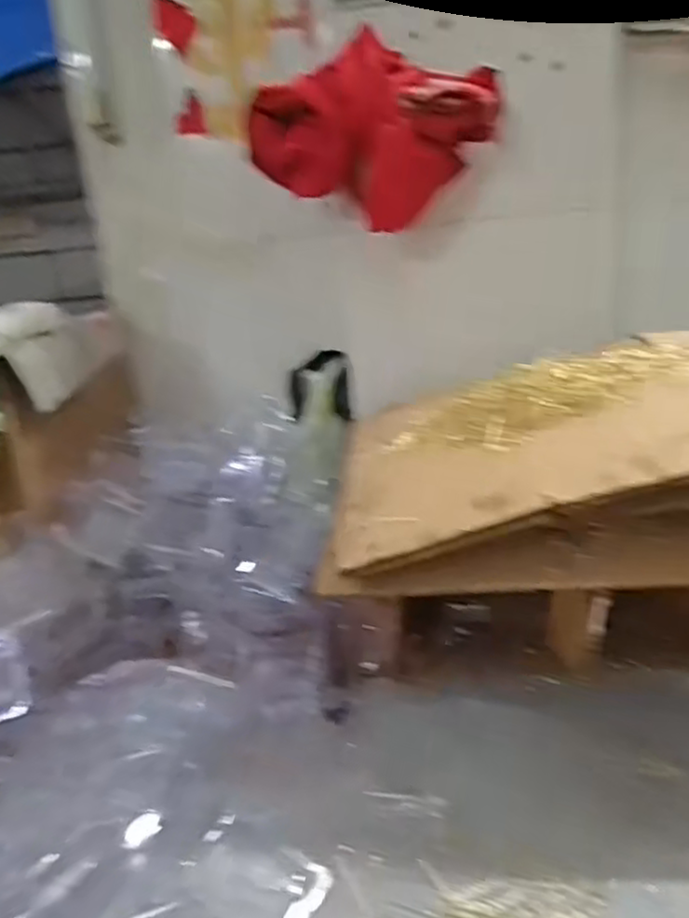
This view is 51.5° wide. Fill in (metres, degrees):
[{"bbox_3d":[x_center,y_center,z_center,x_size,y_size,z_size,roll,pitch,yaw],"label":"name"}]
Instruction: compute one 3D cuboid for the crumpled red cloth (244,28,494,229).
[{"bbox_3d":[0.034,-0.347,0.768,0.233,0.172,0.109,4,20,28],"label":"crumpled red cloth"}]

